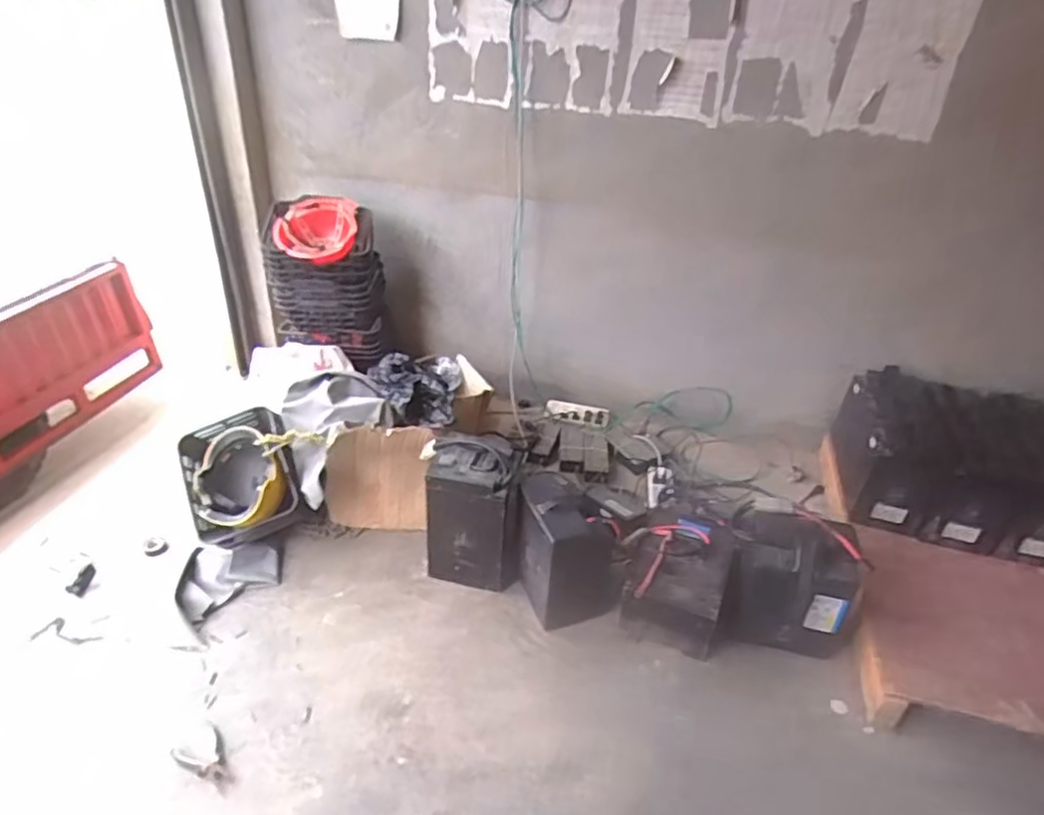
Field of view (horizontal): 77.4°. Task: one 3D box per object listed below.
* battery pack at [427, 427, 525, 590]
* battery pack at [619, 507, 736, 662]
[{"bbox_3d":[-0.116,0.262,1.618,0.224,0.368,0.189,3,33,-1],"label":"battery pack"},{"bbox_3d":[0.385,0.416,1.622,0.220,0.178,0.324,13,34,14],"label":"battery pack"}]

